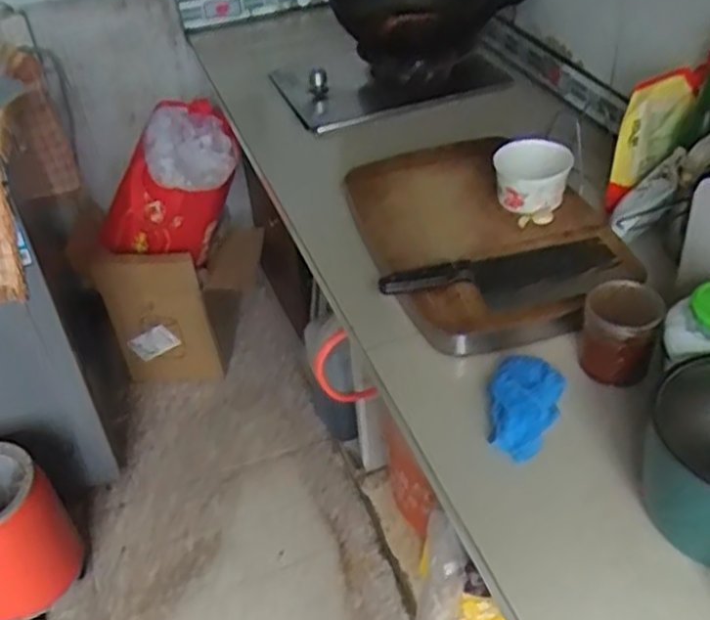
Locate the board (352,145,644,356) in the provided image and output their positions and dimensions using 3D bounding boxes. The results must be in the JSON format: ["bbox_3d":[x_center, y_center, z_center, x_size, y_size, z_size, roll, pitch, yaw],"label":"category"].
[{"bbox_3d":[0.175,-0.120,1.068,0.321,0.036,0.435,-11,40,-7],"label":"board"}]

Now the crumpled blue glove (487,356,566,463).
[{"bbox_3d":[0.184,0.099,0.834,0.077,0.045,0.128,11,42,18],"label":"crumpled blue glove"}]

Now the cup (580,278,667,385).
[{"bbox_3d":[0.299,0.026,0.866,0.083,0.080,0.096,13,43,20],"label":"cup"}]

